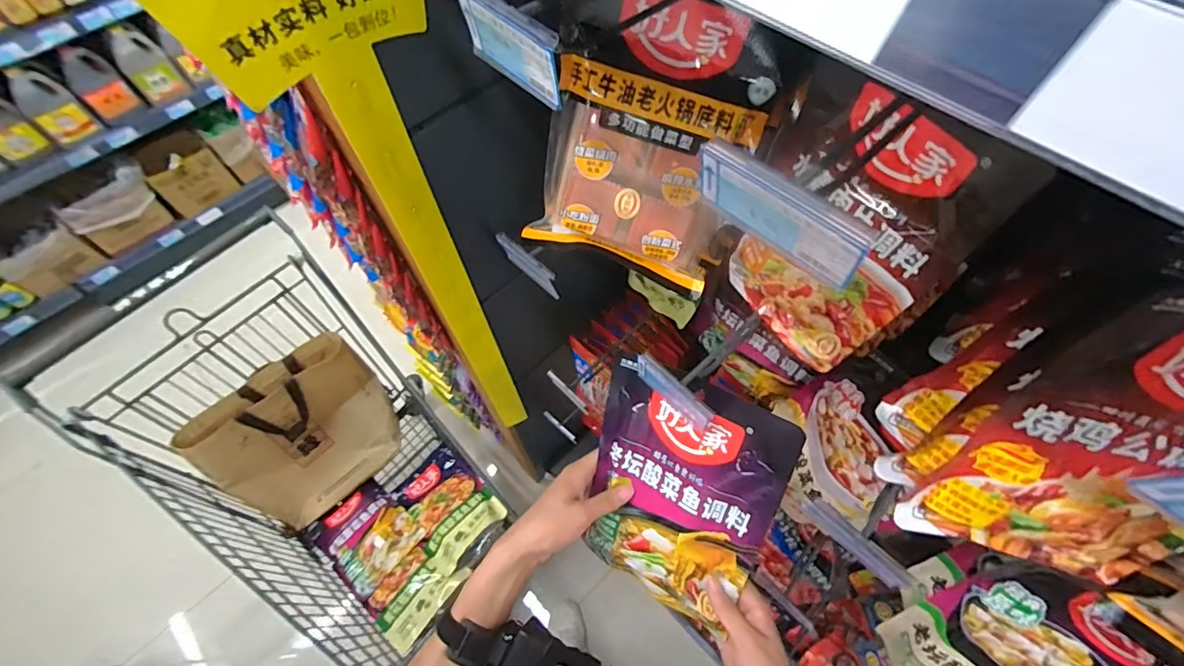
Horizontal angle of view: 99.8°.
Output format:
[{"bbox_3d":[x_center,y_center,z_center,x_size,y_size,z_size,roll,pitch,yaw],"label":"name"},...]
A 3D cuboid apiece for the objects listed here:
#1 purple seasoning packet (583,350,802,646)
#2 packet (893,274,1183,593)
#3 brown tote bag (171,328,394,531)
[{"bbox_3d":[0.081,0.161,0.488,0.177,0.238,0.017,22,19,29],"label":"purple seasoning packet"},{"bbox_3d":[0.321,0.079,0.301,0.149,0.232,0.017,17,41,9],"label":"packet"},{"bbox_3d":[-0.650,0.225,1.145,0.359,0.353,0.160,-41,37,-25],"label":"brown tote bag"}]

